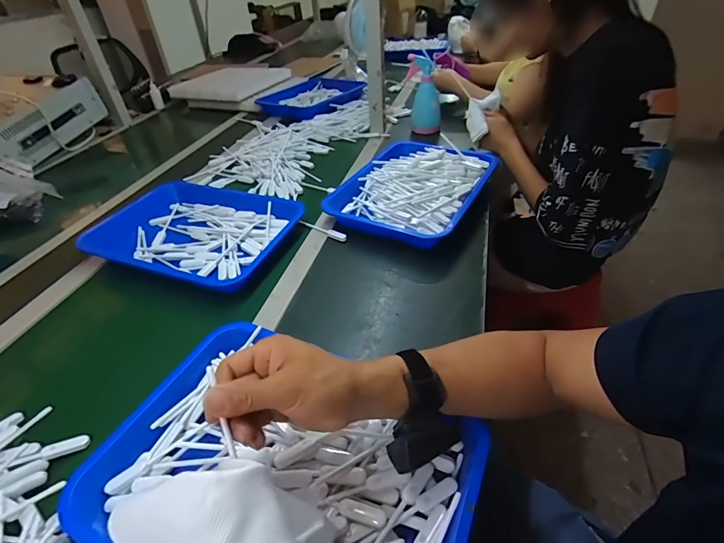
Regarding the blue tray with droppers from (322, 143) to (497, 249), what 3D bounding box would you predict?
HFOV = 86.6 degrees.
[{"bbox_3d":[0.113,-0.181,0.813,0.264,0.068,0.358,16,44,22],"label":"blue tray with droppers"}]

